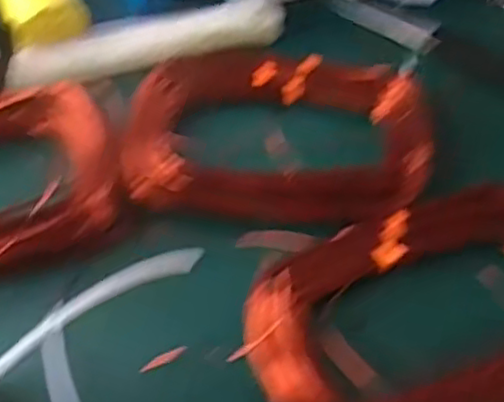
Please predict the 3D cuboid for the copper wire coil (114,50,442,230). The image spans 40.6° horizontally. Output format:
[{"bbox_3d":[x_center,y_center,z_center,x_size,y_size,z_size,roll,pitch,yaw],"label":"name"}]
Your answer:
[{"bbox_3d":[0.017,-0.045,0.406,0.172,0.020,0.115,9,56,6],"label":"copper wire coil"}]

